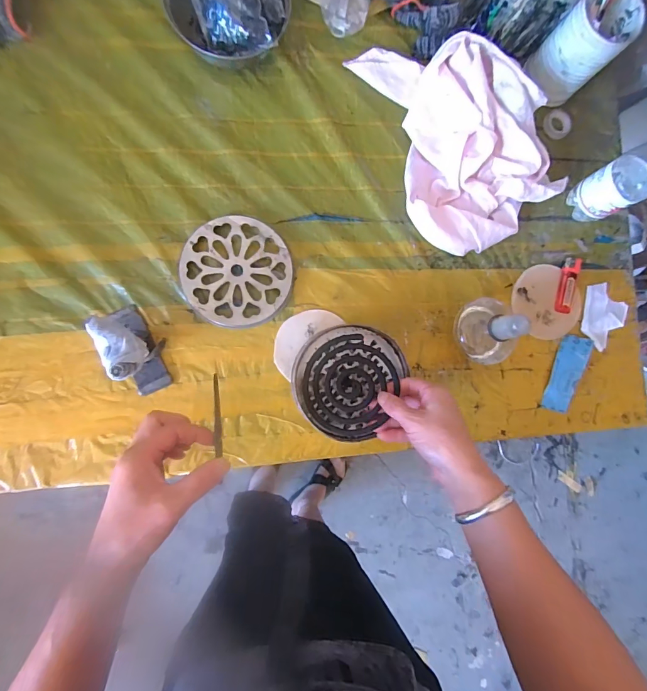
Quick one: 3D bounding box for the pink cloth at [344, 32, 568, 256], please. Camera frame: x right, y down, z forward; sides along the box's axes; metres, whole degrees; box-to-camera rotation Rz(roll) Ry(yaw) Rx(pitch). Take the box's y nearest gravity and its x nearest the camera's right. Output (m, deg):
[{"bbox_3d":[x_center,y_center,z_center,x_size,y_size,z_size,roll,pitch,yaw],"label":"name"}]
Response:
[{"bbox_3d":[0.193,-0.285,0.500,0.215,0.078,0.301,-24,92,-8],"label":"pink cloth"}]

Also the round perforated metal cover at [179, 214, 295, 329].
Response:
[{"bbox_3d":[-0.111,-0.093,0.485,0.140,0.013,0.137,0,88,-8],"label":"round perforated metal cover"}]

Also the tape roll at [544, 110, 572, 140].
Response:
[{"bbox_3d":[0.349,-0.329,0.561,0.038,0.013,0.041,0,88,-8],"label":"tape roll"}]

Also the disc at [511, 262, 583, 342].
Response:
[{"bbox_3d":[0.324,-0.065,0.544,0.095,0.009,0.104,0,89,-2],"label":"disc"}]

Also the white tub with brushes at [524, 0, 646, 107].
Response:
[{"bbox_3d":[0.344,-0.398,0.497,0.081,0.127,0.089,44,83,-5],"label":"white tub with brushes"}]

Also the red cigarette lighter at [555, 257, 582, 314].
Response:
[{"bbox_3d":[0.354,-0.089,0.547,0.029,0.010,0.084,17,86,-7],"label":"red cigarette lighter"}]

